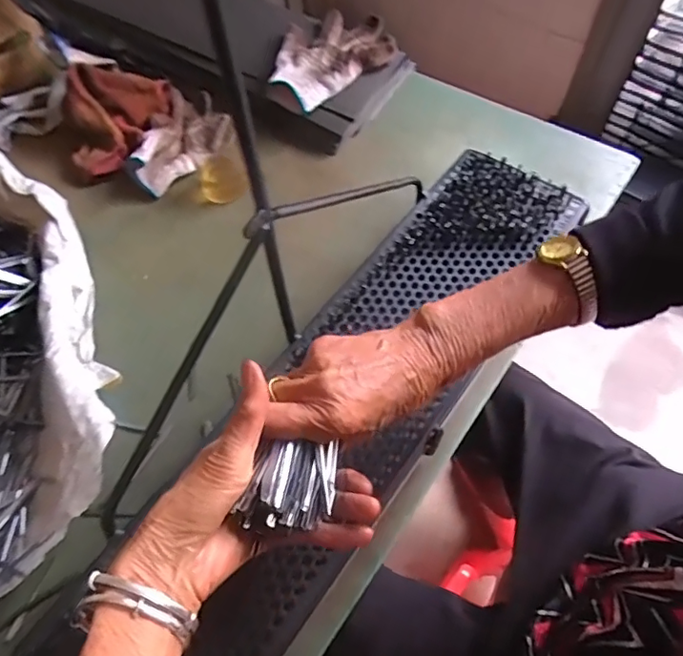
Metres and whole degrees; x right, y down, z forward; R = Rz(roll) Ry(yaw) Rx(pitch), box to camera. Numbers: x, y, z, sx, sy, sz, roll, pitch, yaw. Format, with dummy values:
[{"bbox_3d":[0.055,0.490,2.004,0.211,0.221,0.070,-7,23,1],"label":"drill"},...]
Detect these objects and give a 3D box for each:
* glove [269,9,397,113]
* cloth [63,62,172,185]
[{"bbox_3d":[-0.028,-0.369,0.735,0.183,0.049,0.131,-34,63,-19],"label":"glove"},{"bbox_3d":[-0.307,-0.274,0.710,0.107,0.100,0.159,21,60,14],"label":"cloth"}]

